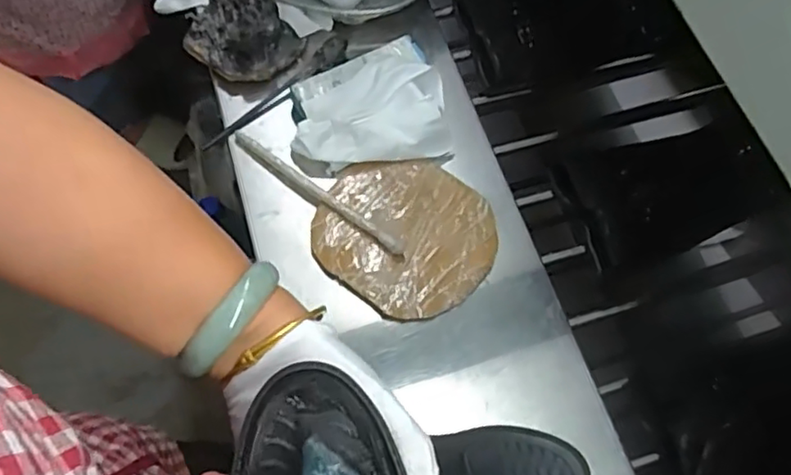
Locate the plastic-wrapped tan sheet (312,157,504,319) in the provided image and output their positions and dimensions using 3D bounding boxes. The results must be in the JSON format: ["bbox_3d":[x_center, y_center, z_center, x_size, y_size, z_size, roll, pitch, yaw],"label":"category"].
[{"bbox_3d":[0.009,-0.005,0.567,0.153,0.010,0.142,36,68,13],"label":"plastic-wrapped tan sheet"}]

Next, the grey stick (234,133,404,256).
[{"bbox_3d":[-0.072,-0.043,0.571,0.192,0.010,0.017,34,68,13],"label":"grey stick"}]

